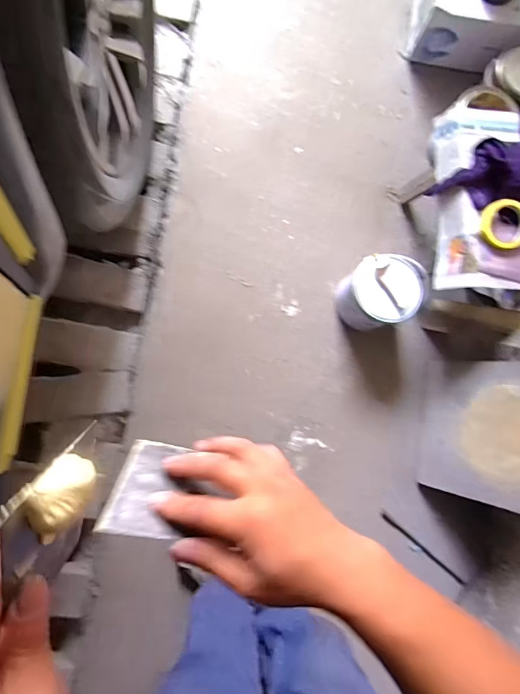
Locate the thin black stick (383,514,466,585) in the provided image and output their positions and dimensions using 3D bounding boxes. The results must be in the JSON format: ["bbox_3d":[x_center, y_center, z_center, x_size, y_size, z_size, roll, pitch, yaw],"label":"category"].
[{"bbox_3d":[0.408,0.503,1.022,0.262,0.010,0.013,40,83,1],"label":"thin black stick"}]

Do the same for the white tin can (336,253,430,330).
[{"bbox_3d":[0.289,-0.127,0.976,0.179,0.163,0.159,-10,85,-8],"label":"white tin can"}]

